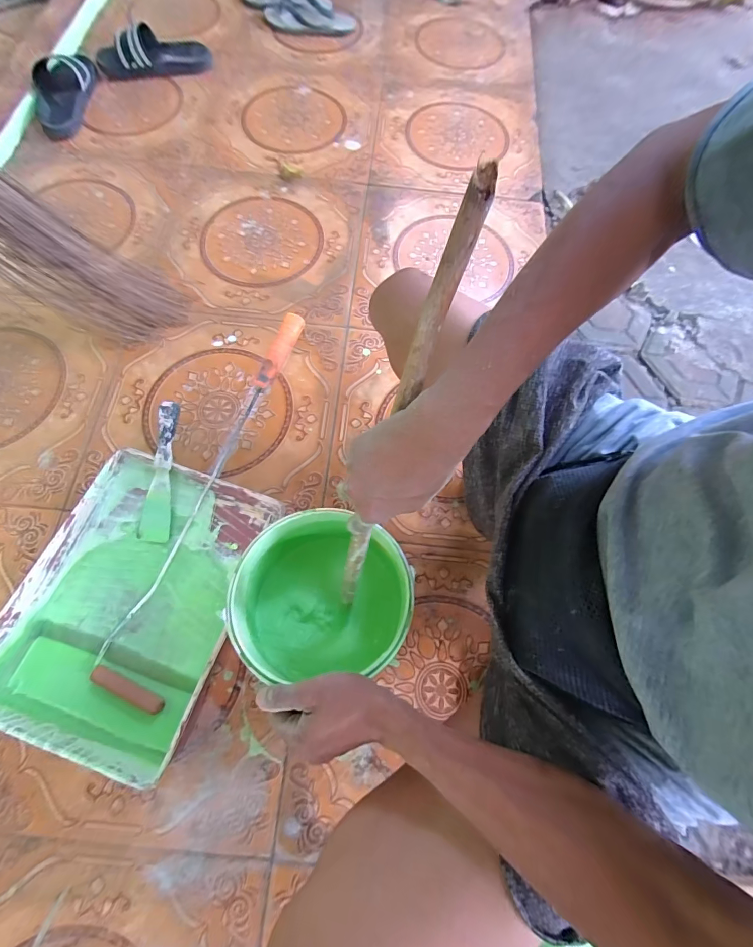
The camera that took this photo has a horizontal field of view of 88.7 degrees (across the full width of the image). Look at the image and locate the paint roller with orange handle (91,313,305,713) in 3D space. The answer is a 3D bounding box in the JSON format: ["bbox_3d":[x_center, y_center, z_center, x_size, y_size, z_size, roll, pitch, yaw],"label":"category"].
[{"bbox_3d":[-0.251,0.024,0.568,0.114,0.111,0.587,16,71,4],"label":"paint roller with orange handle"}]

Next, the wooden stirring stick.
[{"bbox_3d":[0.014,-0.027,0.332,0.022,0.391,0.026,21,31,6],"label":"wooden stirring stick"}]

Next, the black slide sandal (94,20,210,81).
[{"bbox_3d":[-0.560,-1.065,0.965,0.267,0.066,0.131,-5,71,-4],"label":"black slide sandal"}]

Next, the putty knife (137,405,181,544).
[{"bbox_3d":[-0.318,-0.002,0.568,0.045,0.012,0.202,8,93,1],"label":"putty knife"}]

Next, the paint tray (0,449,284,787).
[{"bbox_3d":[-0.322,0.165,0.533,0.275,0.078,0.360,20,71,5],"label":"paint tray"}]

